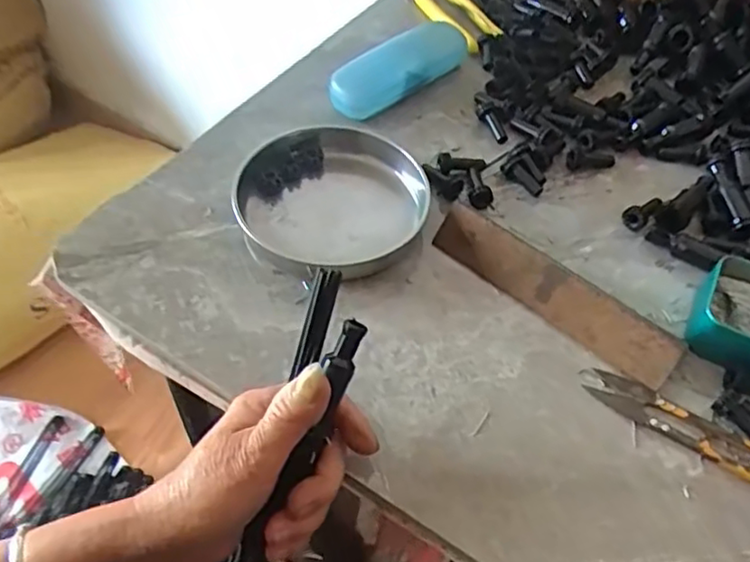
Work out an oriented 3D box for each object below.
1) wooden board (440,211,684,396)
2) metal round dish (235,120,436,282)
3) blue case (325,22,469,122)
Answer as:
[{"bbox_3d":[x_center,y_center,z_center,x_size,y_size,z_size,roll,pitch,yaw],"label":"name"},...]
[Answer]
[{"bbox_3d":[0.119,0.007,0.445,0.177,0.027,0.028,36,58,21],"label":"wooden board"},{"bbox_3d":[-0.031,-0.062,0.483,0.136,0.035,0.142,2,53,-2],"label":"metal round dish"},{"bbox_3d":[0.018,-0.189,0.580,0.143,0.032,0.047,-35,62,-27],"label":"blue case"}]

